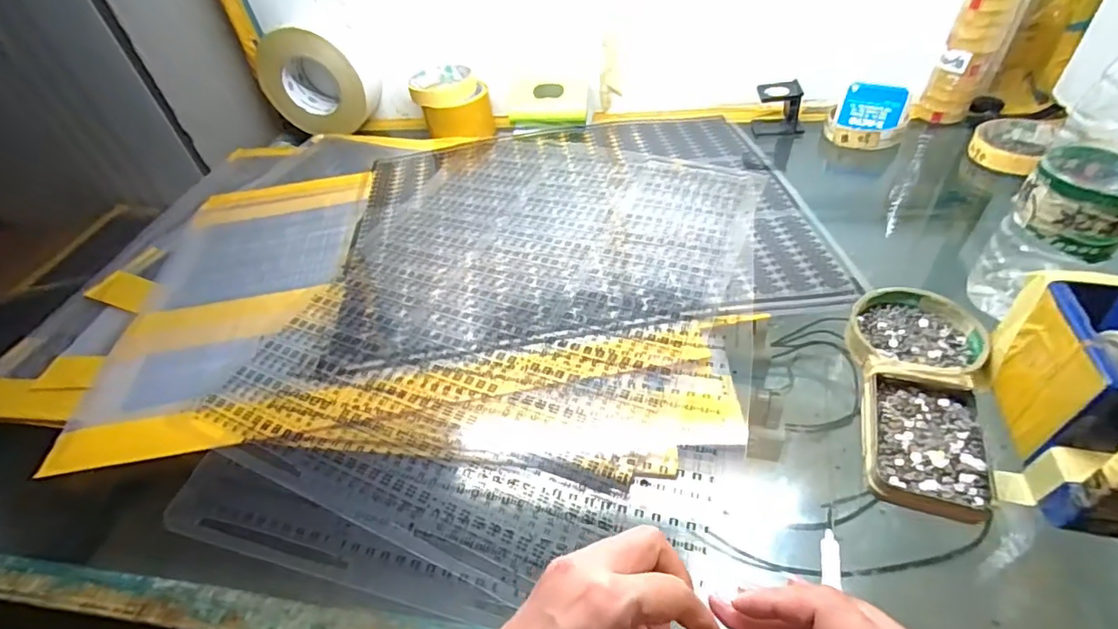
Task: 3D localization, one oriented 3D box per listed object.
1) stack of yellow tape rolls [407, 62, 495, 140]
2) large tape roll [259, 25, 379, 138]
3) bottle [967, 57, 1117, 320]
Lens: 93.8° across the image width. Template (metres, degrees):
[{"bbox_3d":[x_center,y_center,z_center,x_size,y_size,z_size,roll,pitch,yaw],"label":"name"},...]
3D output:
[{"bbox_3d":[-0.138,-0.277,0.675,0.094,0.061,0.085,-13,44,-6],"label":"stack of yellow tape rolls"},{"bbox_3d":[-0.322,-0.308,0.703,0.133,0.130,0.062,8,46,16],"label":"large tape roll"},{"bbox_3d":[0.337,-0.094,0.321,0.069,0.214,0.061,-36,51,-26],"label":"bottle"}]

